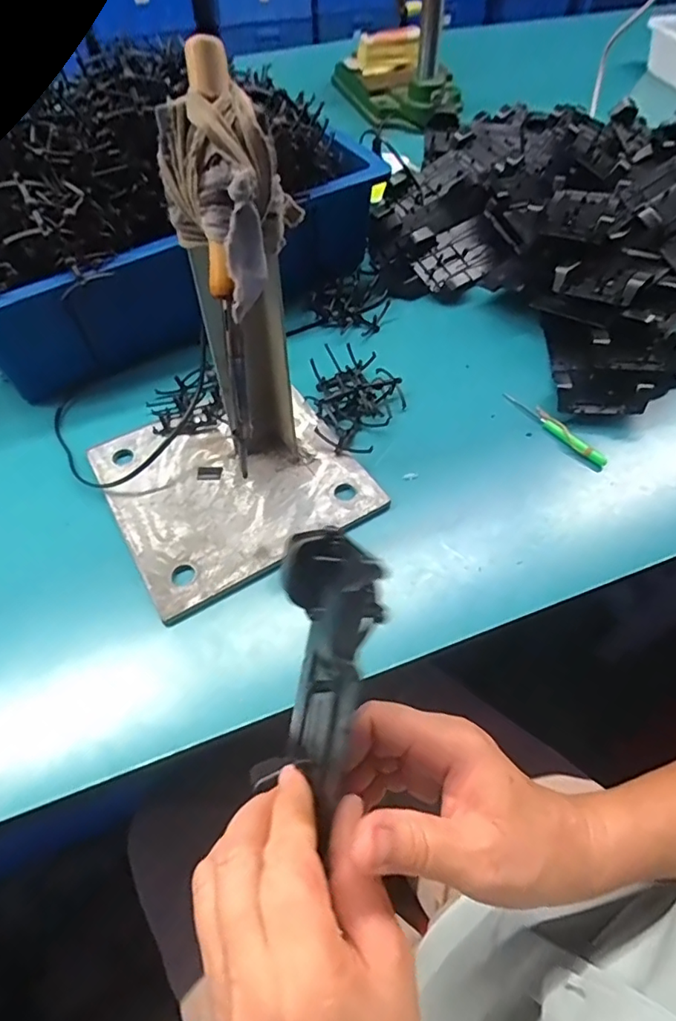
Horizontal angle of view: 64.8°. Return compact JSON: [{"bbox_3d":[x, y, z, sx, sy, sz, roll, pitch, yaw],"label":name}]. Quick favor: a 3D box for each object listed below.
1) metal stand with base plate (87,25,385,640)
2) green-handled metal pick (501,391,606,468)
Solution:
[{"bbox_3d":[-0.089,-0.097,0.347,0.194,0.256,0.187,-28,60,-18],"label":"metal stand with base plate"},{"bbox_3d":[0.193,-0.076,0.481,0.016,0.012,0.111,-31,61,-19],"label":"green-handled metal pick"}]

